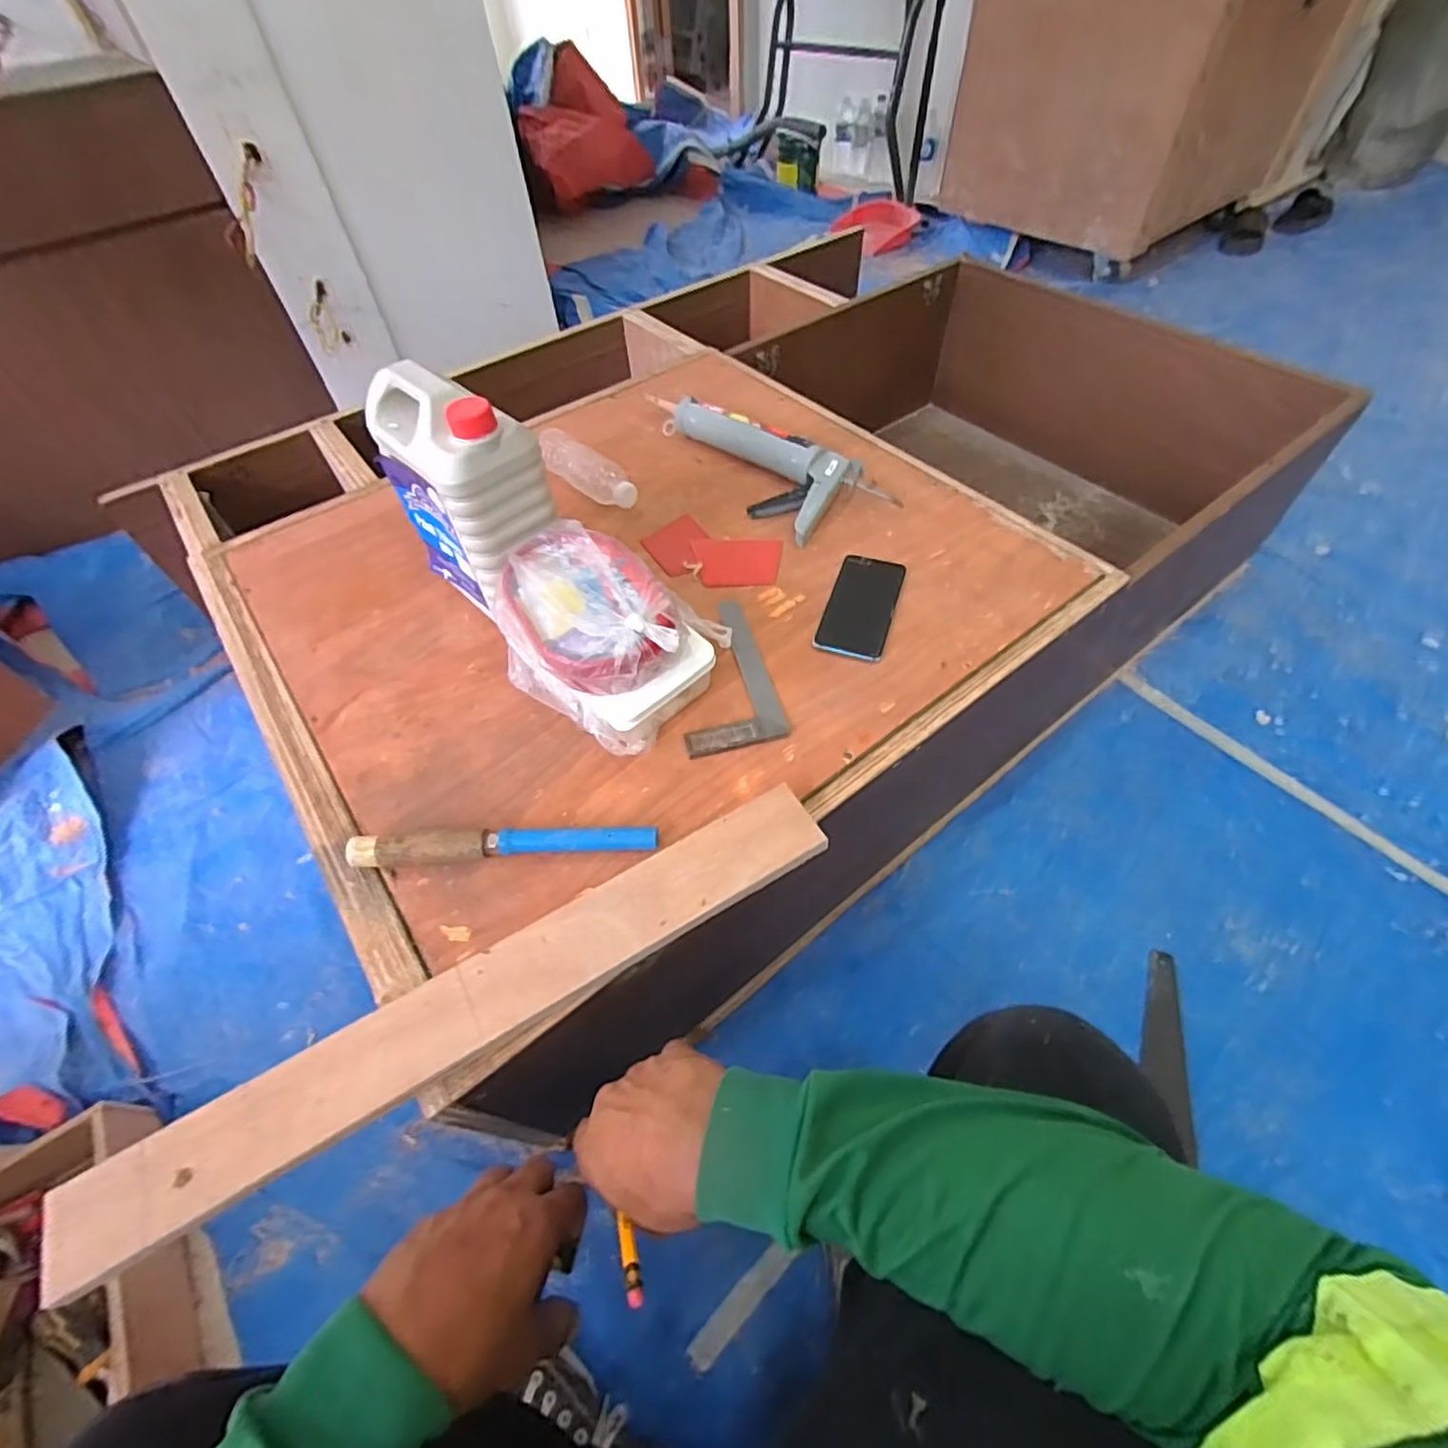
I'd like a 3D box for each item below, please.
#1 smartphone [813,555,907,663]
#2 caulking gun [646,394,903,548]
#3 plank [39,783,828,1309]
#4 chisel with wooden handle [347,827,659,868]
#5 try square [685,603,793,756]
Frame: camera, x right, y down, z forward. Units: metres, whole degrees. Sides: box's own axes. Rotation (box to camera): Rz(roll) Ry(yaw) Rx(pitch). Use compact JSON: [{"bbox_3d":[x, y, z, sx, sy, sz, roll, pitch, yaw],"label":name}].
[{"bbox_3d":[0.155,-0.134,0.728,0.075,0.007,0.153,15,58,13],"label":"smartphone"},{"bbox_3d":[0.028,-0.362,0.873,0.386,0.046,0.136,36,65,24],"label":"caulking gun"},{"bbox_3d":[-0.173,0.207,0.487,0.570,0.021,0.070,-27,57,-16],"label":"plank"},{"bbox_3d":[-0.190,0.105,0.560,0.259,0.034,0.031,-5,56,0],"label":"chisel with wooden handle"},{"bbox_3d":[-0.007,-0.056,0.681,0.101,0.010,0.197,-14,56,-6],"label":"try square"}]

